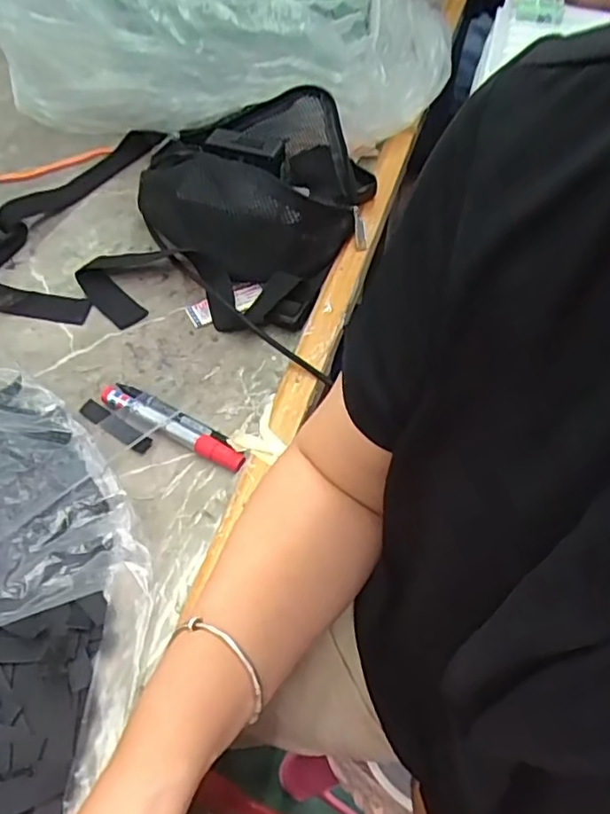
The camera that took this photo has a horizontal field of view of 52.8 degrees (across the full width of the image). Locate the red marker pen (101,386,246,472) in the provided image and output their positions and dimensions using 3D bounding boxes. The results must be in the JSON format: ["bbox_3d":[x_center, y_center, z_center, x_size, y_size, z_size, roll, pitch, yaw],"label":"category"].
[{"bbox_3d":[-0.107,0.016,0.494,0.136,0.015,0.017,25,59,15],"label":"red marker pen"}]

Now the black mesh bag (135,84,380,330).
[{"bbox_3d":[-0.045,-0.197,0.601,0.217,0.106,0.250,-6,56,-5],"label":"black mesh bag"}]

